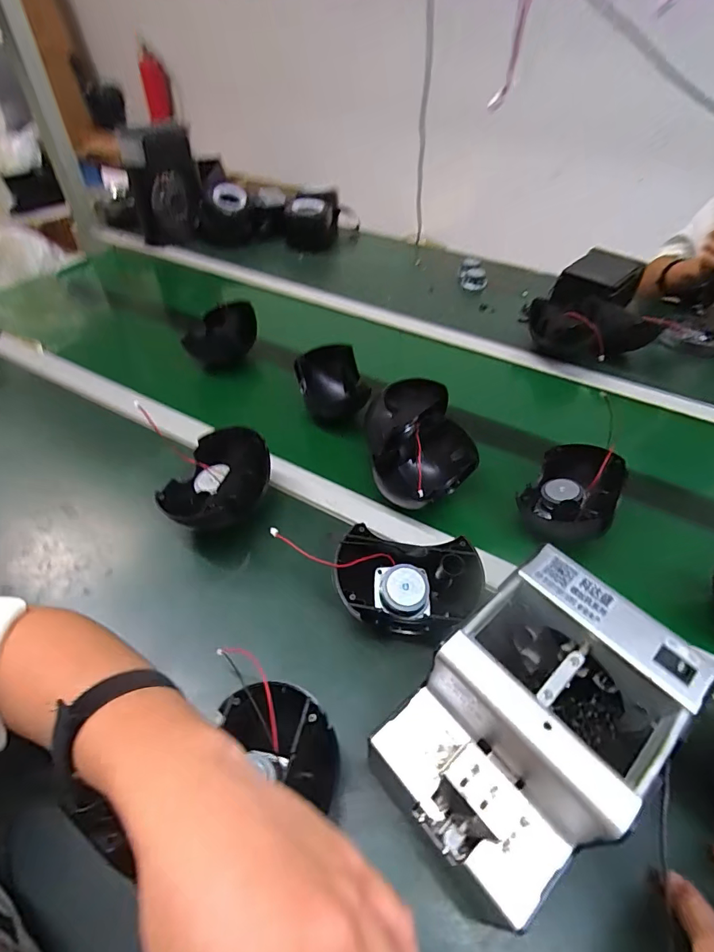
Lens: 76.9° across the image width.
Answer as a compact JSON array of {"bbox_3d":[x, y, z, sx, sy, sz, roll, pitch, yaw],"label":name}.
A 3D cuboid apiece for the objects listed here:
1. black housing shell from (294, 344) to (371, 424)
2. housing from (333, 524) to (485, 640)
[{"bbox_3d":[-0.039,-0.127,0.652,0.090,0.075,0.114,-4,47,-7],"label":"black housing shell"},{"bbox_3d":[0.048,0.107,0.429,0.137,0.074,0.086,6,47,2],"label":"housing"}]

